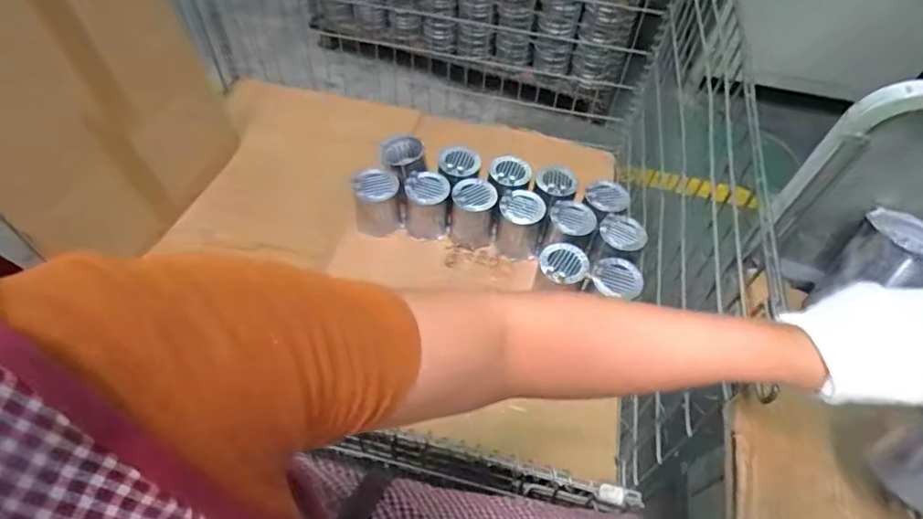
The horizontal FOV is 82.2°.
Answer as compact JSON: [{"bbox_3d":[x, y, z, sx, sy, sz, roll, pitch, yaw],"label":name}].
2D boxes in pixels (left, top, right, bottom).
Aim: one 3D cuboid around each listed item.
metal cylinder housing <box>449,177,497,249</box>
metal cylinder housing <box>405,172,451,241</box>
[{"bbox_3d":[0.027,-0.098,1.094,0.091,0.116,0.094,11,54,5],"label":"metal cylinder housing"},{"bbox_3d":[-0.069,-0.110,1.089,0.086,0.114,0.087,3,54,-1],"label":"metal cylinder housing"}]

